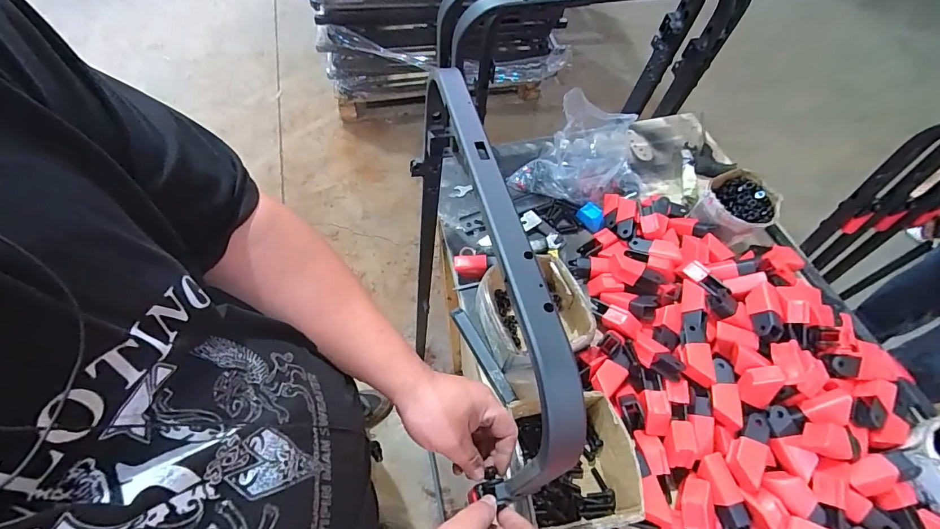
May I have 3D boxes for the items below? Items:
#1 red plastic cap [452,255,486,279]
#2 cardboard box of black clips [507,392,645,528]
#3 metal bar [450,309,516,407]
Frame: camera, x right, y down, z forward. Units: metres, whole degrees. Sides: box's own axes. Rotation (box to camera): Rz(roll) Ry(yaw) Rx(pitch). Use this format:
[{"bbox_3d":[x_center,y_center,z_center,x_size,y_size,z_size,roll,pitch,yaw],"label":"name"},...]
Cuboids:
[{"bbox_3d":[0.000,0.003,0.701,0.053,0.025,0.031,0,57,-1],"label":"red plastic cap"},{"bbox_3d":[0.126,0.247,0.523,0.134,0.084,0.144,-7,57,-6],"label":"cardboard box of black clips"},{"bbox_3d":[0.017,0.131,0.621,0.021,0.016,0.158,-24,61,-16],"label":"metal bar"}]

